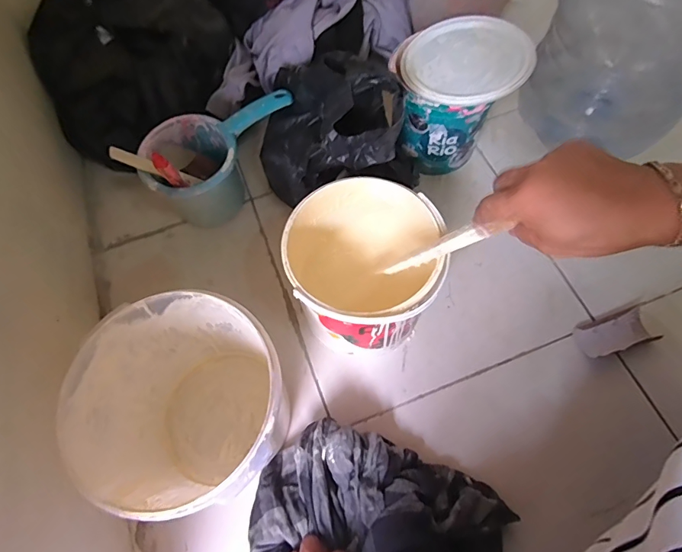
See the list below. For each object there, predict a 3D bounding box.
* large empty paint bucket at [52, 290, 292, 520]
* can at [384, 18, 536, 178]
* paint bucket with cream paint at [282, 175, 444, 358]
[{"bbox_3d":[-0.160,0.148,0.486,0.202,0.183,0.197,-1,65,3],"label":"large empty paint bucket"},{"bbox_3d":[0.173,-0.277,0.669,0.179,0.170,0.161,22,68,12],"label":"can"},{"bbox_3d":[0.029,0.002,0.559,0.183,0.191,0.175,-1,65,3],"label":"paint bucket with cream paint"}]

